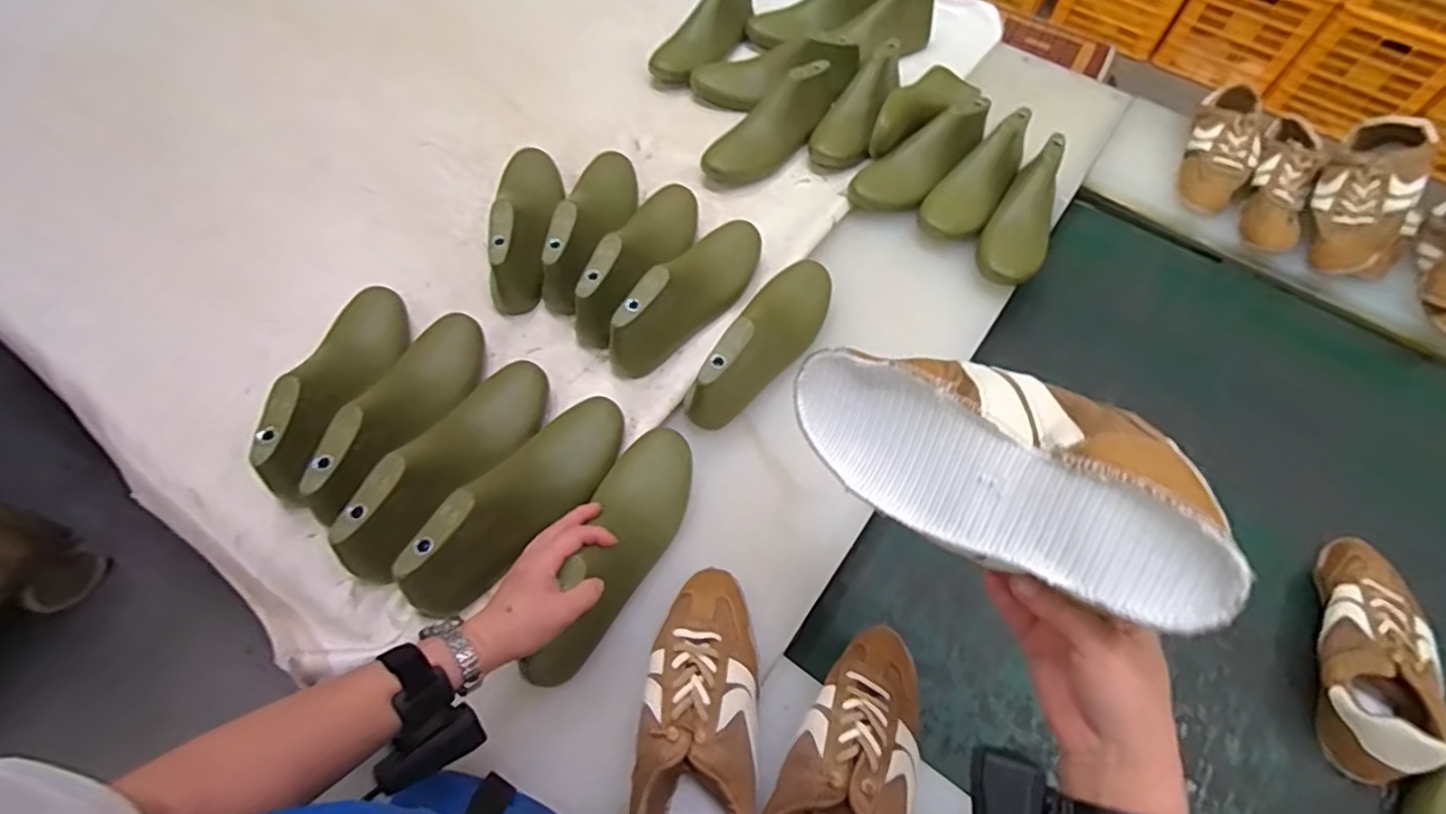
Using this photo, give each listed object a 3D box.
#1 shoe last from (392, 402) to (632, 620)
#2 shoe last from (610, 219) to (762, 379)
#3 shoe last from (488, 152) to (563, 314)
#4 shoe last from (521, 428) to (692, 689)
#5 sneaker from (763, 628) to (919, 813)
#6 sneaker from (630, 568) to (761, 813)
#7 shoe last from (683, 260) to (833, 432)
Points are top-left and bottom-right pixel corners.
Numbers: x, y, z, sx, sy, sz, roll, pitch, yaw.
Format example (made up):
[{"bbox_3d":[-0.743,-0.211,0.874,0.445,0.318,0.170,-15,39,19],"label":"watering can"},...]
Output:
[{"bbox_3d":[-0.182,0.079,0.599,0.080,0.086,0.252,28,61,13],"label":"shoe last"},{"bbox_3d":[-0.036,-0.145,0.742,0.080,0.077,0.252,30,61,15],"label":"shoe last"},{"bbox_3d":[-0.239,-0.236,0.793,0.073,0.098,0.241,-3,59,-5],"label":"shoe last"},{"bbox_3d":[-0.095,0.121,0.587,0.074,0.091,0.252,20,57,9],"label":"shoe last"},{"bbox_3d":[0.101,0.281,0.508,0.097,0.070,0.239,28,61,13],"label":"sneaker"},{"bbox_3d":[-0.018,0.249,0.526,0.088,0.080,0.232,4,58,-1],"label":"sneaker"},{"bbox_3d":[0.049,-0.084,0.713,0.083,0.084,0.259,28,61,13],"label":"shoe last"}]

